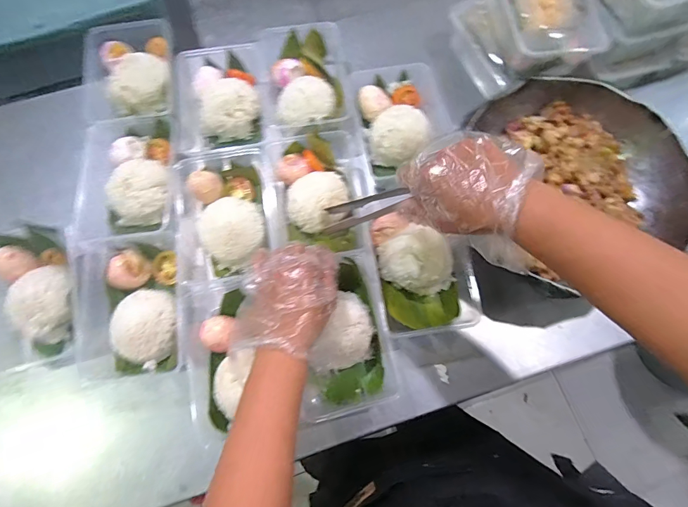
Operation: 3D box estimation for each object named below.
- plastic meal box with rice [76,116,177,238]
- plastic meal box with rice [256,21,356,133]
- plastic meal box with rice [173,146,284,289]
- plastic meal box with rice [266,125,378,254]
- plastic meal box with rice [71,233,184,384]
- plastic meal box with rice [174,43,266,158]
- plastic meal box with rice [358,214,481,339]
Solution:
[{"bbox_3d":[-0.277,-0.102,0.510,0.117,0.050,0.173,-5,74,-1],"label":"plastic meal box with rice"},{"bbox_3d":[-0.055,-0.243,0.551,0.122,0.050,0.164,-6,74,-1],"label":"plastic meal box with rice"},{"bbox_3d":[-0.144,-0.054,0.496,0.109,0.060,0.173,-13,74,-3],"label":"plastic meal box with rice"},{"bbox_3d":[-0.023,-0.078,0.509,0.117,0.049,0.161,-12,74,-3],"label":"plastic meal box with rice"},{"bbox_3d":[-0.251,0.060,0.464,0.118,0.047,0.169,-6,74,-1],"label":"plastic meal box with rice"},{"bbox_3d":[-0.168,-0.212,0.548,0.115,0.051,0.161,-9,74,-2],"label":"plastic meal box with rice"},{"bbox_3d":[0.097,0.020,0.476,0.123,0.058,0.150,-11,74,-3],"label":"plastic meal box with rice"}]

